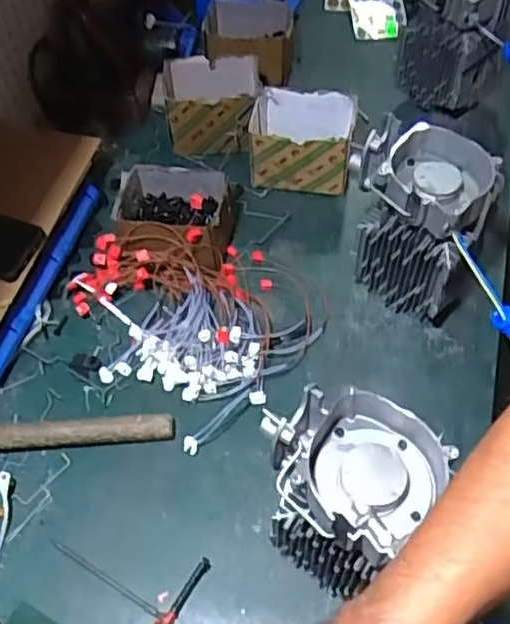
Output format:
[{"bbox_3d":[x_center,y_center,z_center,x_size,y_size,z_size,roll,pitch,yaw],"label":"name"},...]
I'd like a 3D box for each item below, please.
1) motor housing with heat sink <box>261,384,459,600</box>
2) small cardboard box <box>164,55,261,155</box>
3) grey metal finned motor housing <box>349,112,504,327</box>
[{"bbox_3d":[0.081,0.168,0.590,0.128,0.219,0.124,-2,55,2],"label":"motor housing with heat sink"},{"bbox_3d":[-0.068,-0.320,0.996,0.144,0.106,0.126,2,55,5],"label":"small cardboard box"},{"bbox_3d":[0.192,-0.098,0.789,0.148,0.221,0.116,31,62,22],"label":"grey metal finned motor housing"}]

